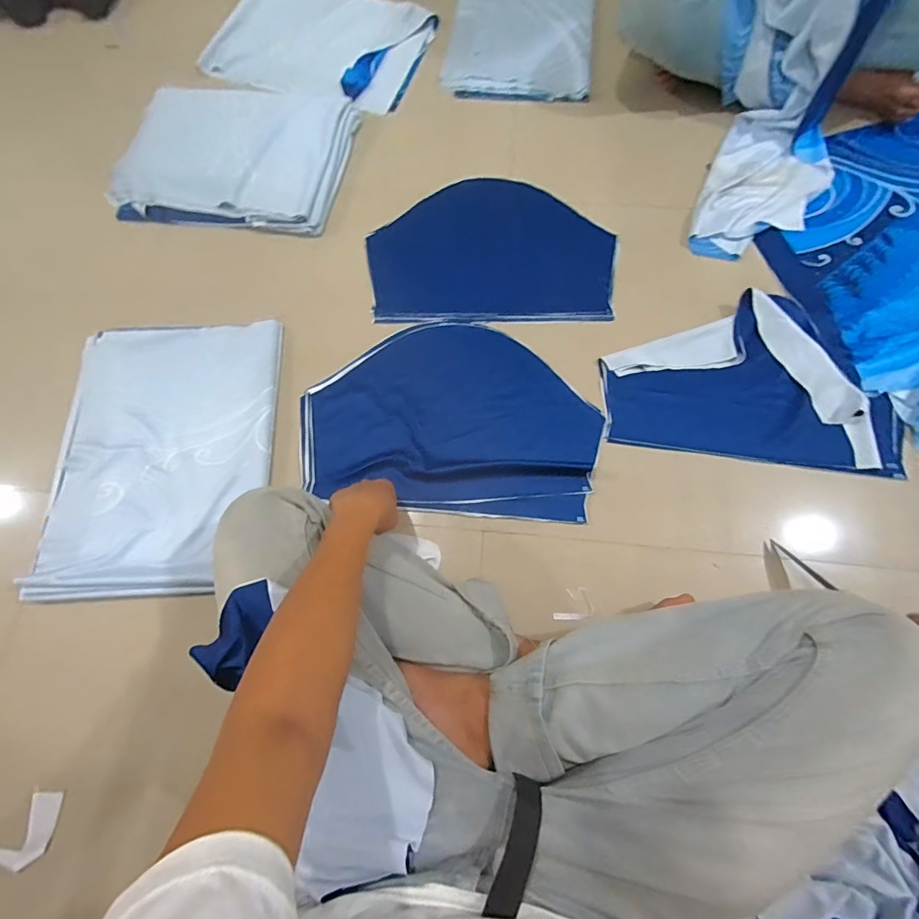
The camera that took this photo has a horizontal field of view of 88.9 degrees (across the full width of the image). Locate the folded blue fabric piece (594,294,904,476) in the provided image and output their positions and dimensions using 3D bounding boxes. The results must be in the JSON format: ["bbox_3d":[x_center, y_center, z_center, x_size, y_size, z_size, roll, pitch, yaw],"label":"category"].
[{"bbox_3d":[0.423,-0.123,0.682,0.399,0.030,0.247,7,71,3],"label":"folded blue fabric piece"}]

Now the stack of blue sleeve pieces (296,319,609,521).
[{"bbox_3d":[-0.014,-0.071,0.682,0.408,0.028,0.294,5,71,2],"label":"stack of blue sleeve pieces"}]

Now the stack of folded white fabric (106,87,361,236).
[{"bbox_3d":[-0.417,-0.557,0.847,0.410,0.034,0.302,9,71,4],"label":"stack of folded white fabric"}]

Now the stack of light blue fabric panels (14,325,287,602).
[{"bbox_3d":[-0.427,-0.024,0.671,0.309,0.024,0.411,-3,71,-1],"label":"stack of light blue fabric panels"}]

